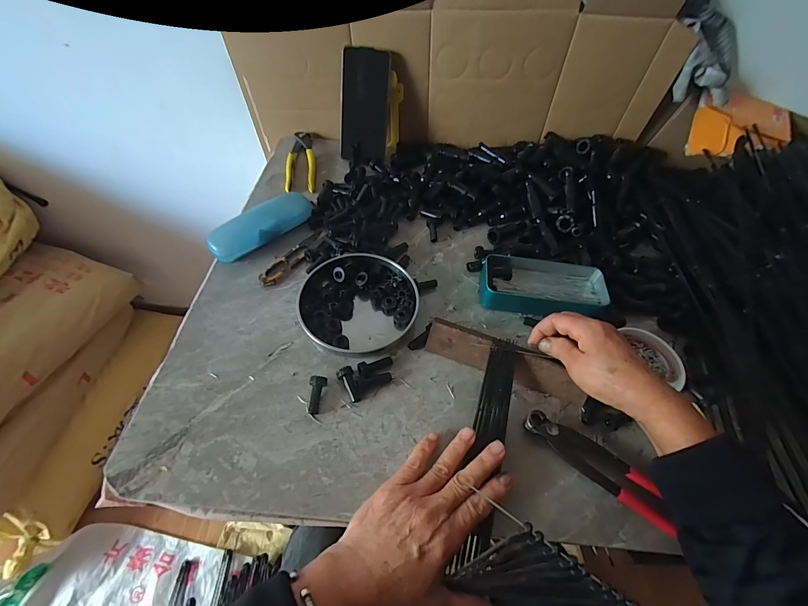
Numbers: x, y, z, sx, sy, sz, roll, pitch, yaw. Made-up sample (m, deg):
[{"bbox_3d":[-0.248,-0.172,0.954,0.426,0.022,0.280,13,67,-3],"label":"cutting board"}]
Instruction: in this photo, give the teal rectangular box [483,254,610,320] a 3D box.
[{"bbox_3d":[0.177,-0.023,0.468,0.154,0.032,0.072,6,53,0],"label":"teal rectangular box"}]

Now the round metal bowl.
[{"bbox_3d":[-0.054,-0.002,0.440,0.135,0.024,0.127,2,53,-3],"label":"round metal bowl"}]

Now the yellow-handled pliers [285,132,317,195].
[{"bbox_3d":[-0.174,-0.244,0.621,0.044,0.017,0.167,-4,54,-7],"label":"yellow-handled pliers"}]

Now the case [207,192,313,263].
[{"bbox_3d":[-0.191,-0.107,0.501,0.036,0.041,0.148,38,60,22],"label":"case"}]

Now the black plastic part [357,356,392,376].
[{"bbox_3d":[-0.031,0.067,0.400,0.038,0.013,0.013,-21,58,-19],"label":"black plastic part"}]

